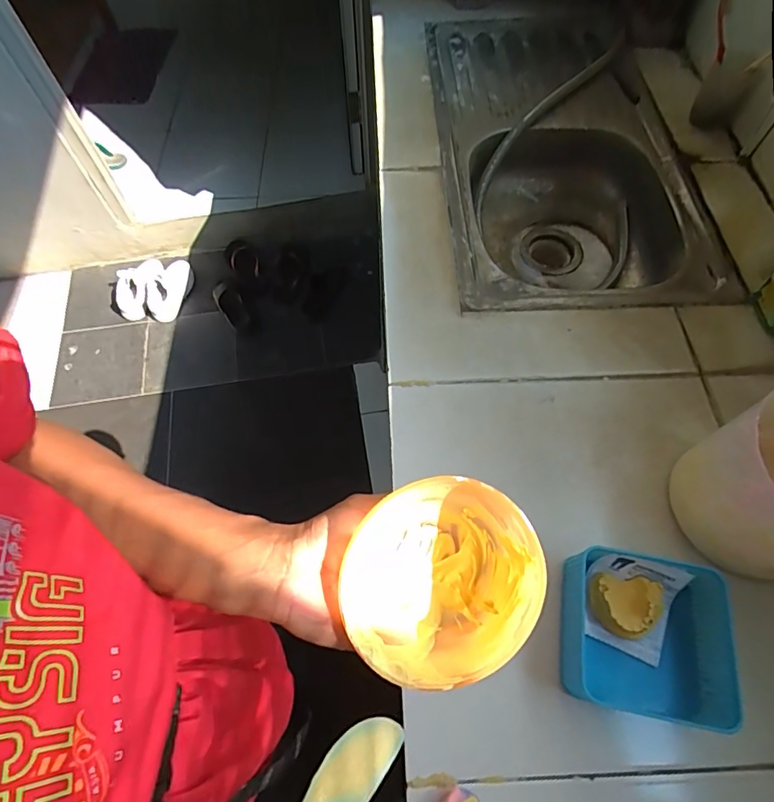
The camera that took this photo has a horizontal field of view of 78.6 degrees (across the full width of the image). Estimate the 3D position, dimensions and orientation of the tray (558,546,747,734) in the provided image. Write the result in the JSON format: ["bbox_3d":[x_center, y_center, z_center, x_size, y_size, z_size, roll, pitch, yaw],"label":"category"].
[{"bbox_3d":[0.238,0.218,0.442,0.137,0.054,0.133,9,63,4],"label":"tray"}]

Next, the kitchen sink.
[{"bbox_3d":[0.287,-0.442,0.878,0.395,0.147,0.762,-2,63,0],"label":"kitchen sink"}]

